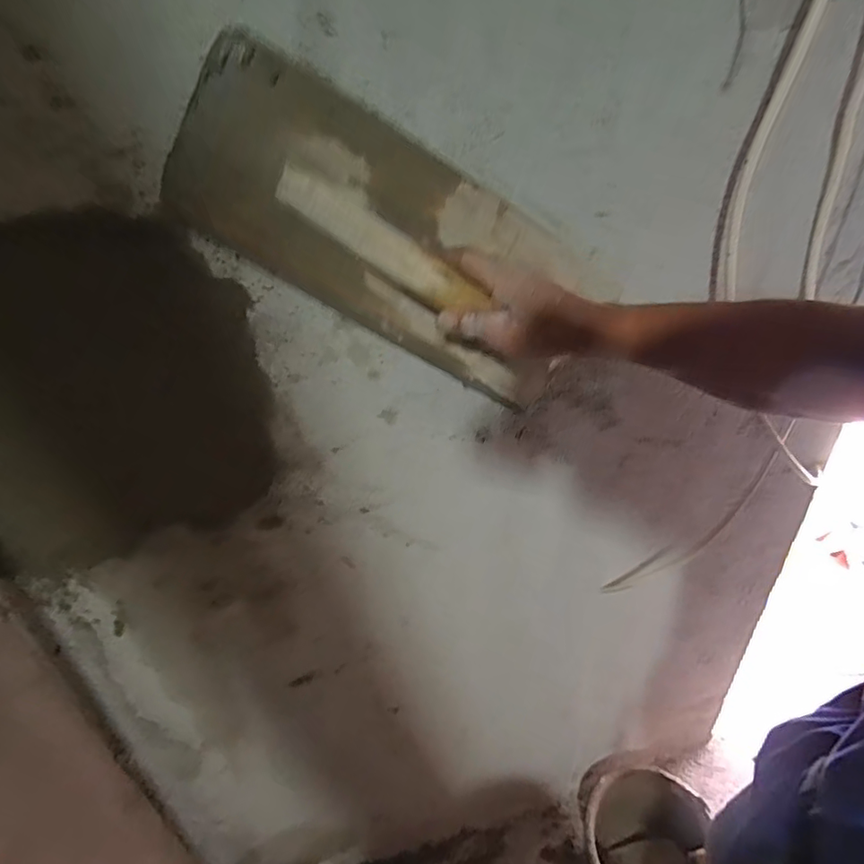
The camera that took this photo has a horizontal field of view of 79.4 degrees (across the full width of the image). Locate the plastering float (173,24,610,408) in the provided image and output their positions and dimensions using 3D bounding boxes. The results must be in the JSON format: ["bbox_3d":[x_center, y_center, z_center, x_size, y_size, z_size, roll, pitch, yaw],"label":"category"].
[{"bbox_3d":[-0.010,-0.143,0.434,0.379,0.164,0.070,22,22,-27],"label":"plastering float"}]

